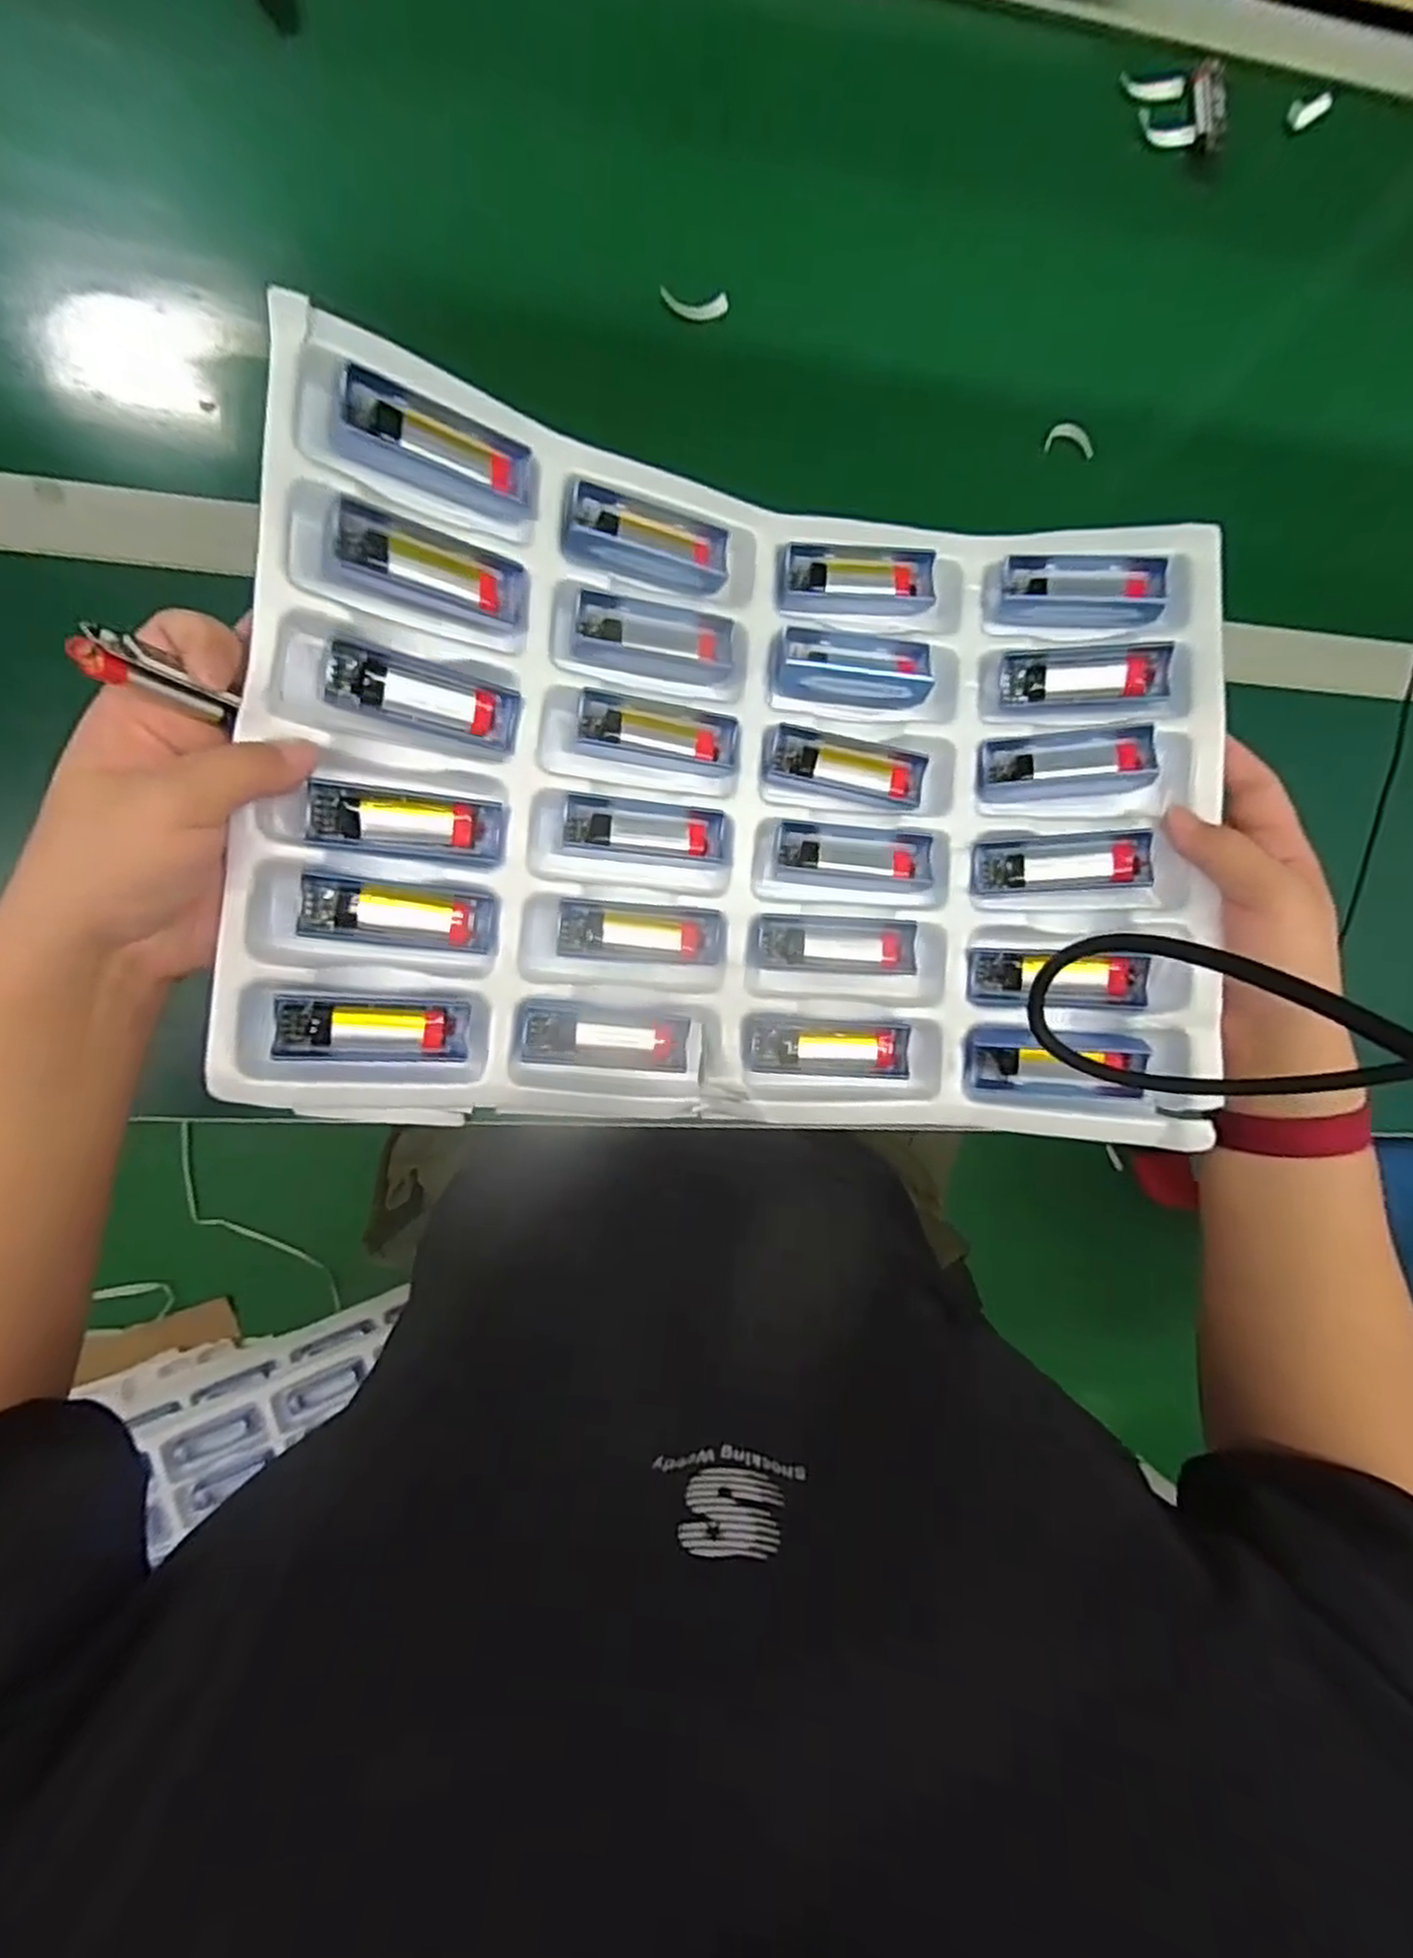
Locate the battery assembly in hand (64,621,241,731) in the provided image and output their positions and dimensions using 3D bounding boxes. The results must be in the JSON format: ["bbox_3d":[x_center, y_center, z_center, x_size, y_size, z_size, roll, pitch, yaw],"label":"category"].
[{"bbox_3d":[-0.195,-0.107,0.279,0.013,0.051,0.017,10,85,25],"label":"battery assembly in hand"}]

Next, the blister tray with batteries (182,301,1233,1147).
[{"bbox_3d":[0.026,-0.085,0.363,0.430,0.078,0.310,4,87,-9],"label":"blister tray with batteries"}]

